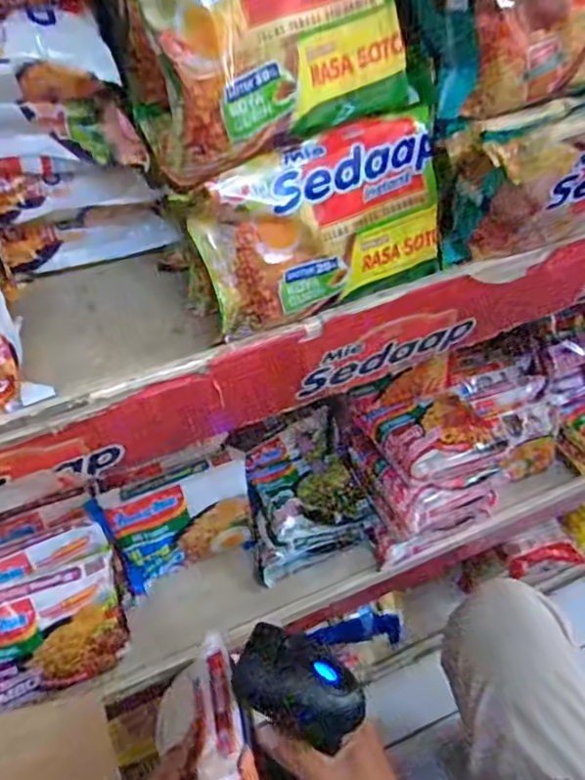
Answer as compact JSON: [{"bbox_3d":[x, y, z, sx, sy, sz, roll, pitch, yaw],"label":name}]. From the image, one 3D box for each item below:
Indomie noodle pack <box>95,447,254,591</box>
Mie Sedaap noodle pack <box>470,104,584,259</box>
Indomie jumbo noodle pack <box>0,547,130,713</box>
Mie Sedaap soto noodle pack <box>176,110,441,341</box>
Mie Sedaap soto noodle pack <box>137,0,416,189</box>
[{"bbox_3d":[-0.112,0.139,0.641,0.145,0.125,0.023,-17,25,-13],"label":"Indomie noodle pack"},{"bbox_3d":[0.158,-0.126,0.342,0.129,0.080,0.045,-18,52,-12],"label":"Mie Sedaap noodle pack"},{"bbox_3d":[-0.229,0.230,0.558,0.149,0.124,0.023,-15,19,-17],"label":"Indomie jumbo noodle pack"},{"bbox_3d":[0.017,-0.089,0.330,0.136,0.089,0.030,-19,26,-13],"label":"Mie Sedaap soto noodle pack"},{"bbox_3d":[-0.011,-0.171,0.293,0.131,0.103,0.030,-23,24,-17],"label":"Mie Sedaap soto noodle pack"}]

